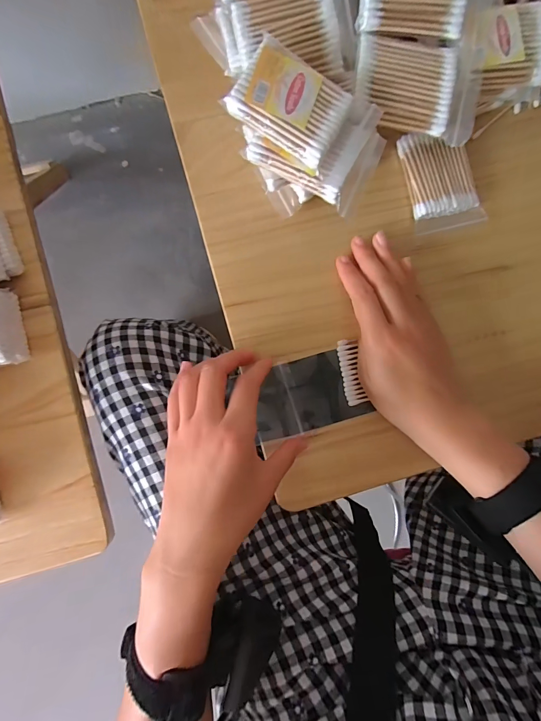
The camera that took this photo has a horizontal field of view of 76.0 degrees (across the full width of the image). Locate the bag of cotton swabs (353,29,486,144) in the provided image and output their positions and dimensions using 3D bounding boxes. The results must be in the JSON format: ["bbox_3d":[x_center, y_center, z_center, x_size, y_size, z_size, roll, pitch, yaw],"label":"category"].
[{"bbox_3d":[0.107,-0.200,0.251,0.091,0.016,0.068,2,87,-3],"label":"bag of cotton swabs"}]

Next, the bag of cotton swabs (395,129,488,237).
[{"bbox_3d":[0.151,-0.159,0.307,0.061,0.020,0.082,-13,88,-4],"label":"bag of cotton swabs"}]

